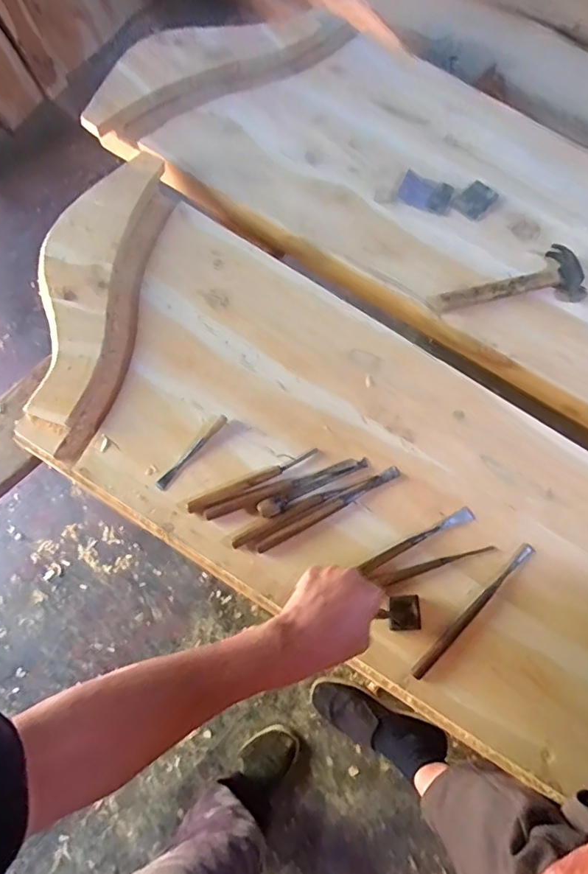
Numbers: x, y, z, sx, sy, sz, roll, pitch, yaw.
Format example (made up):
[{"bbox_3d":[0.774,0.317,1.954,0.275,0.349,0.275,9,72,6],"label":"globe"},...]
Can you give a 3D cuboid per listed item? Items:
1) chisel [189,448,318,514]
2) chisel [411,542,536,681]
[{"bbox_3d":[-0.064,0.069,0.839,0.225,0.015,0.024,-23,72,-3],"label":"chisel"},{"bbox_3d":[0.262,0.250,0.763,0.255,0.016,0.018,-44,74,-9],"label":"chisel"}]

